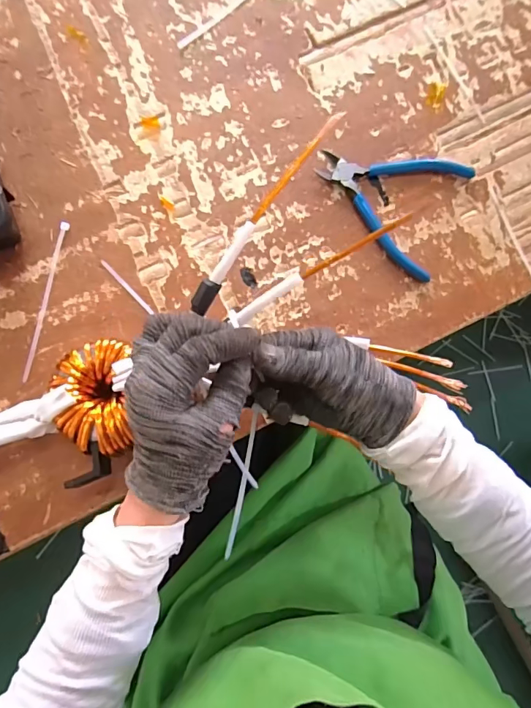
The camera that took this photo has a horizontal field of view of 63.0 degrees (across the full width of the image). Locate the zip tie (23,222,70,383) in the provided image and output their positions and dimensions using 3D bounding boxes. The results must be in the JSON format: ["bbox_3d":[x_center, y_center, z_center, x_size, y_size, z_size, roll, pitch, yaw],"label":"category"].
[{"bbox_3d":[-0.199,-0.048,0.391,0.007,0.005,0.147,12,85,-3],"label":"zip tie"}]

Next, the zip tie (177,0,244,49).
[{"bbox_3d":[-0.033,-0.340,0.422,0.134,0.004,0.007,-42,89,-6],"label":"zip tie"}]

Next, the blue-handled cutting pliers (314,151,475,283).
[{"bbox_3d":[0.116,-0.153,0.410,0.134,0.011,0.123,27,84,-1],"label":"blue-handled cutting pliers"}]

